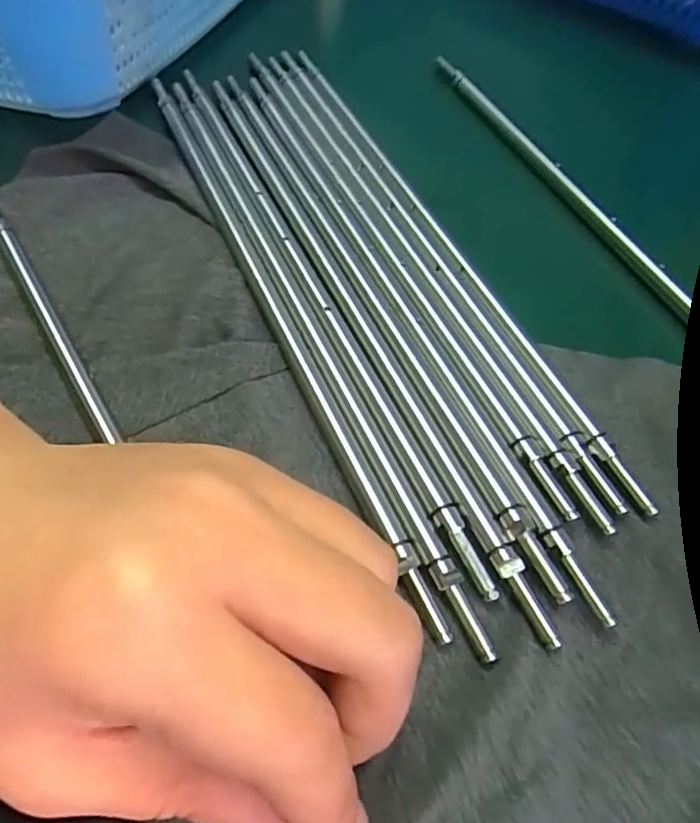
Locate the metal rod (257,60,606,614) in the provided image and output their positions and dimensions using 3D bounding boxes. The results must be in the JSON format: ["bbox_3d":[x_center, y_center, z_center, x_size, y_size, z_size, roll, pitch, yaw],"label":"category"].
[{"bbox_3d":[0.008,-0.058,0.221,0.008,0.008,0.286,-18,60,-14],"label":"metal rod"}]

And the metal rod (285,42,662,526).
[{"bbox_3d":[0.027,-0.075,0.236,0.011,0.005,0.272,-19,60,-15],"label":"metal rod"}]

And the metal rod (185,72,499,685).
[{"bbox_3d":[-0.020,-0.045,0.214,0.007,0.004,0.274,-19,60,-15],"label":"metal rod"}]

